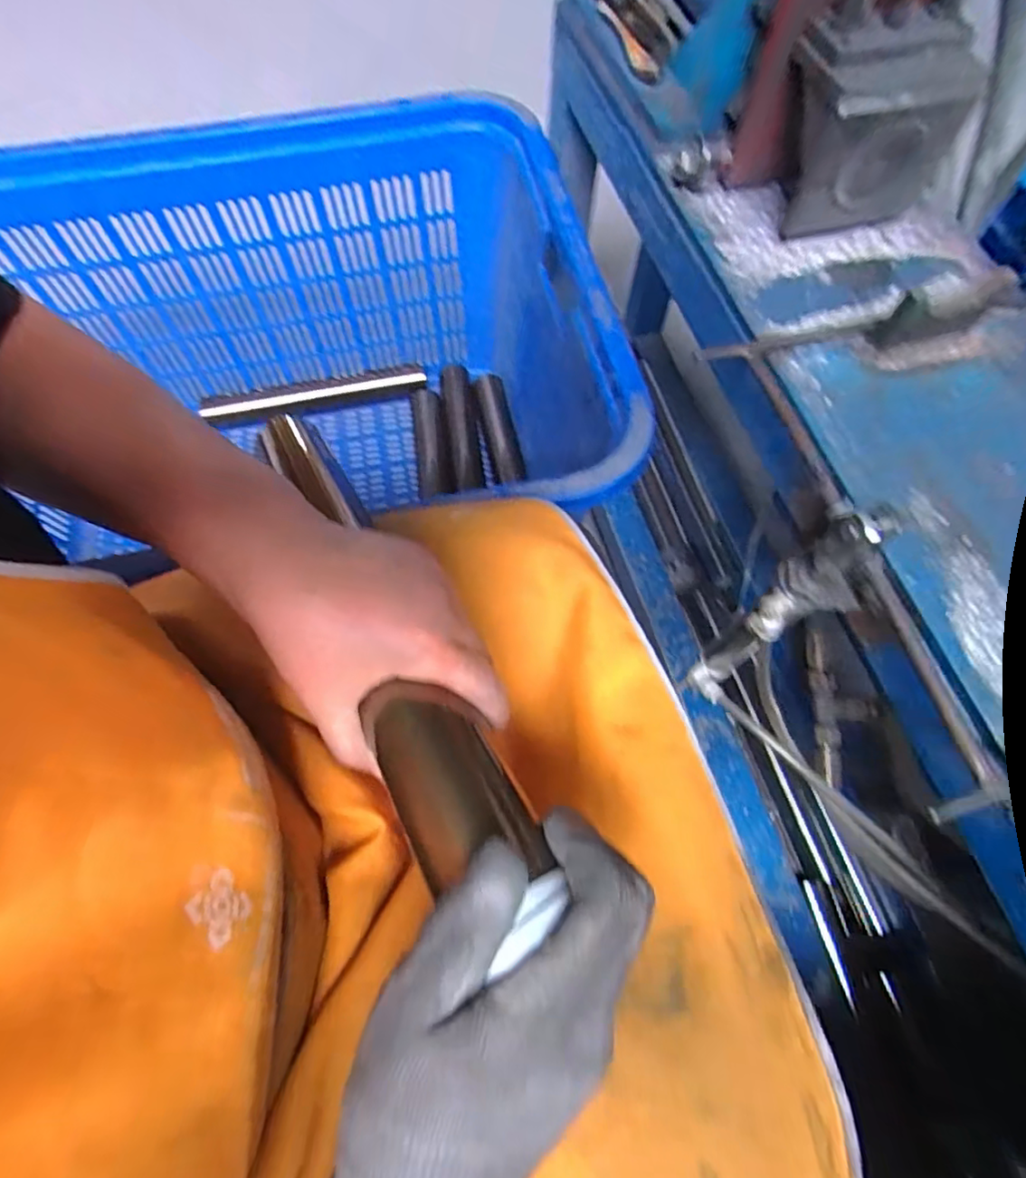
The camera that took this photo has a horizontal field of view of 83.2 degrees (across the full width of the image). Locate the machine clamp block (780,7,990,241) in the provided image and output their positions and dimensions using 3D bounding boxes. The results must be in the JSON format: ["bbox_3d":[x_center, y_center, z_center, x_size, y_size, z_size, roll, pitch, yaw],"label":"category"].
[{"bbox_3d":[0.232,-0.306,0.390,0.101,0.109,0.070,-11,66,-4],"label":"machine clamp block"}]

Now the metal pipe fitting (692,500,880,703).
[{"bbox_3d":[0.178,0.025,0.400,0.049,0.241,0.046,-38,71,-15],"label":"metal pipe fitting"}]

